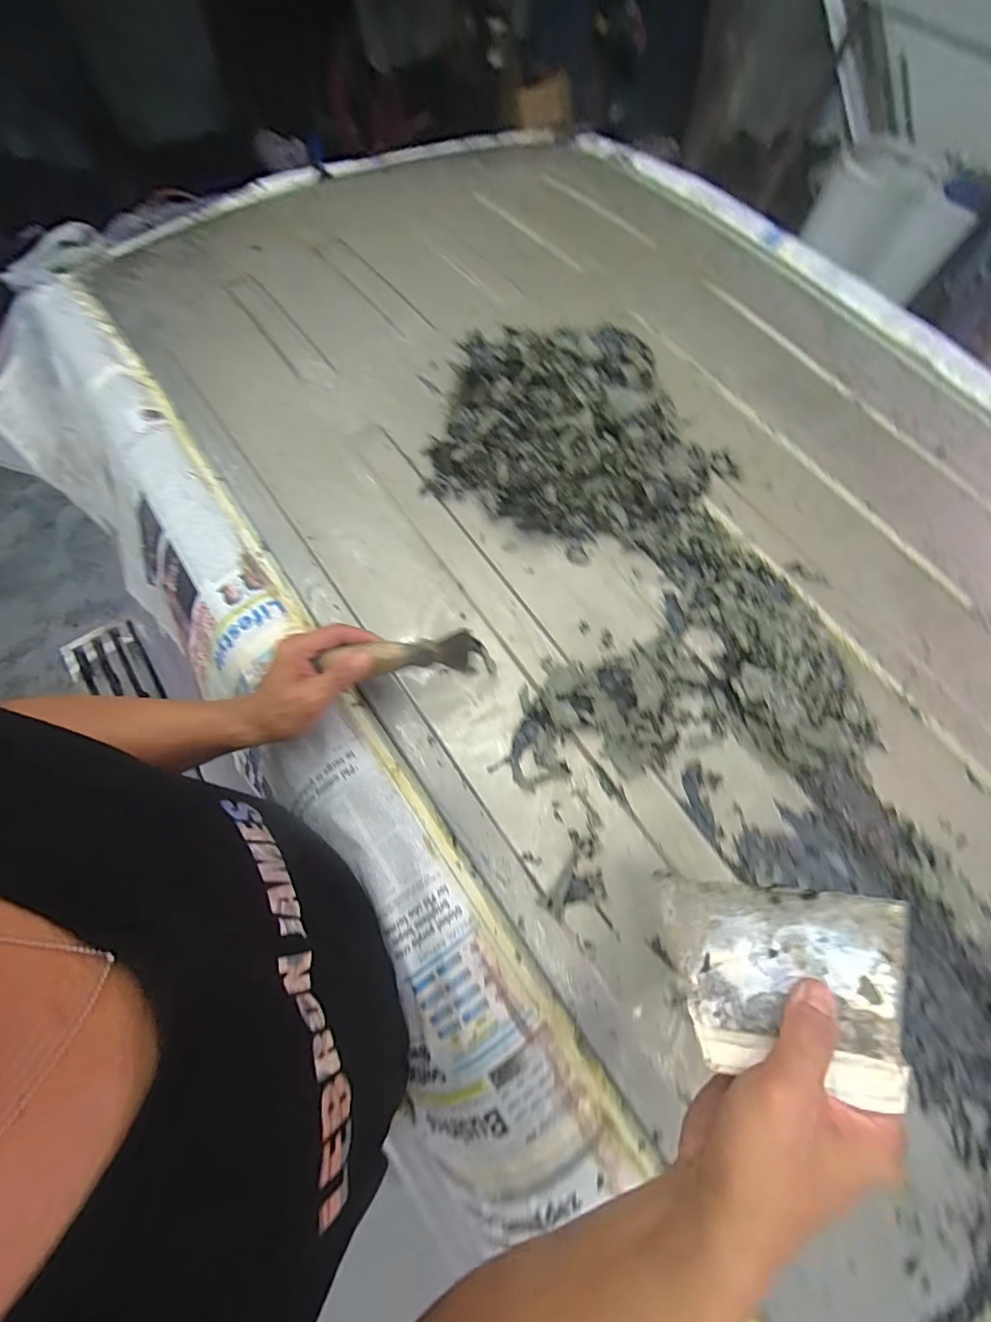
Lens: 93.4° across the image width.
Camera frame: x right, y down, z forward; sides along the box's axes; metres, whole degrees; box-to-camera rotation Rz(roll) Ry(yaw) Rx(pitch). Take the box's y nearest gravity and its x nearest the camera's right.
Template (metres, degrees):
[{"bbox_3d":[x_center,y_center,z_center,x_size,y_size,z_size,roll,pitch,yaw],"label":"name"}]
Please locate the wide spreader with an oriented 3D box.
[{"bbox_3d":[0.168,0.184,0.273,0.129,0.004,0.097,-2,50,20],"label":"wide spreader"}]

